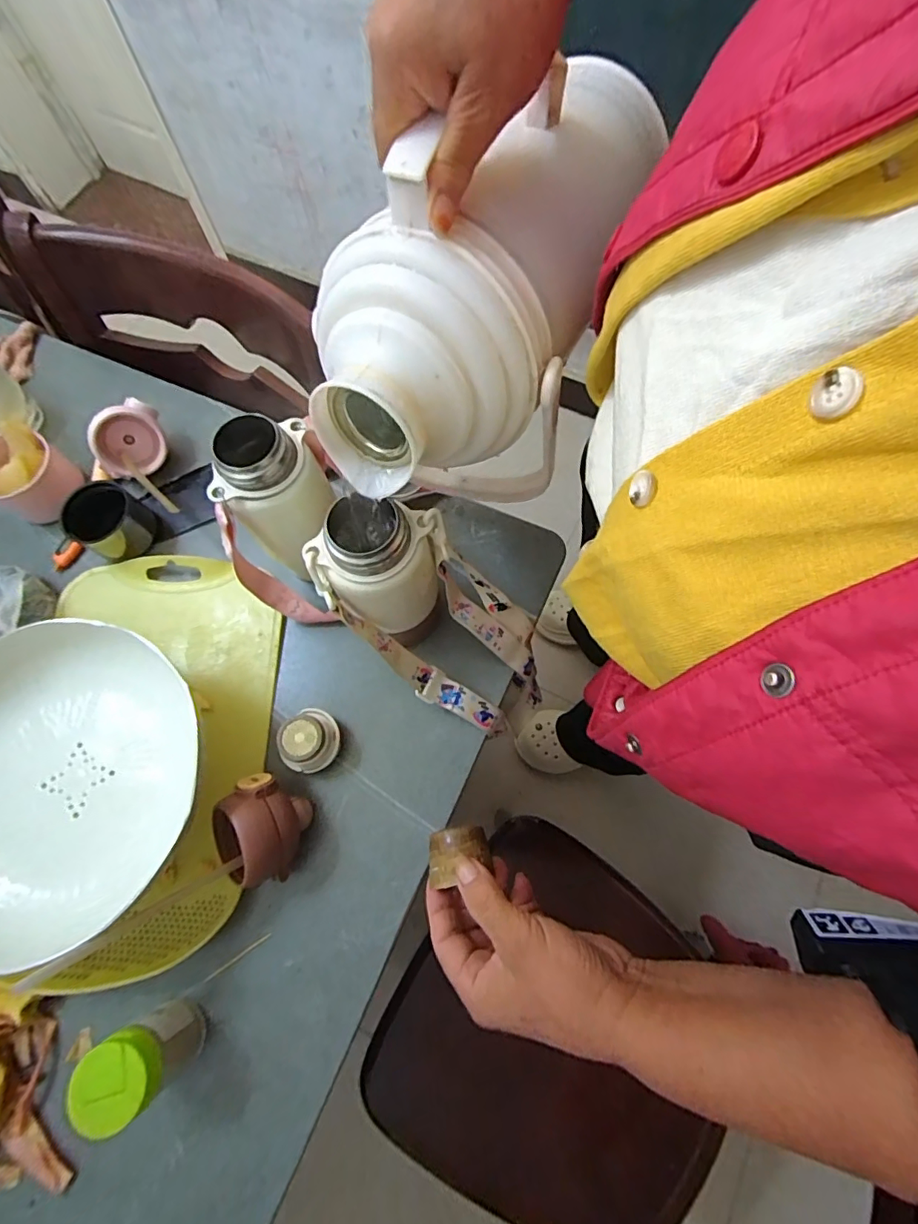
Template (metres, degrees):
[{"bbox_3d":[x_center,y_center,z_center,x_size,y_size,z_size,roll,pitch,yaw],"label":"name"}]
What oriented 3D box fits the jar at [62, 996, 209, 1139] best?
[{"bbox_3d":[-0.225,0.319,0.372,0.046,0.091,0.049,-1,72,2],"label":"jar"}]

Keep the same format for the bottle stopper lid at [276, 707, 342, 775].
[{"bbox_3d":[-0.132,0.112,0.458,0.051,0.045,0.056,-1,72,2],"label":"bottle stopper lid"}]

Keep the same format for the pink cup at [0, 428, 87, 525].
[{"bbox_3d":[-0.460,-0.145,0.550,0.079,0.064,0.079,-1,72,2],"label":"pink cup"}]

